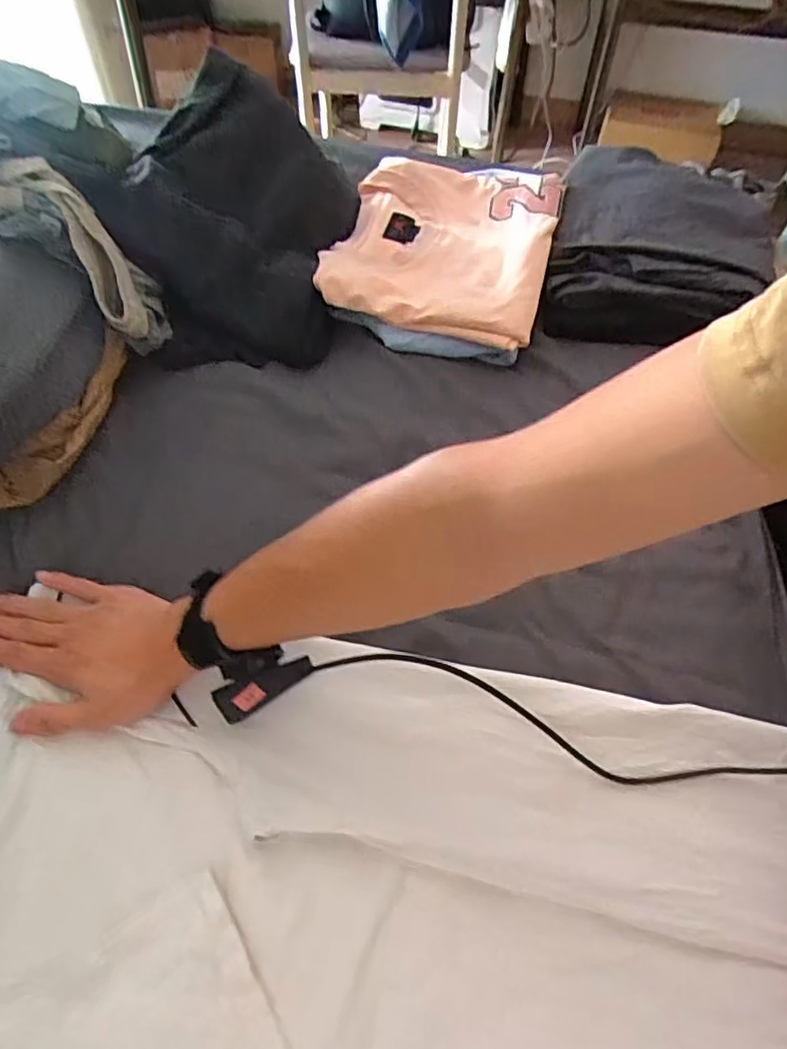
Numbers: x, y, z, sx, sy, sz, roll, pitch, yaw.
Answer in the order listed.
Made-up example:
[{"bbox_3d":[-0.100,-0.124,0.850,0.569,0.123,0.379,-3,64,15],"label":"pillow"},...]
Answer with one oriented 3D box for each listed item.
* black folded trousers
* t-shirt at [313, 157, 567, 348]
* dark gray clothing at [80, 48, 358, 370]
[{"bbox_3d":[0.338,-0.363,0.780,0.255,0.069,0.337,13,55,7],"label":"black folded trousers"},{"bbox_3d":[0.065,-0.359,0.775,0.264,0.044,0.326,14,56,8],"label":"t-shirt"},{"bbox_3d":[-0.184,-0.376,0.728,0.253,0.121,0.389,6,56,1],"label":"dark gray clothing"}]

